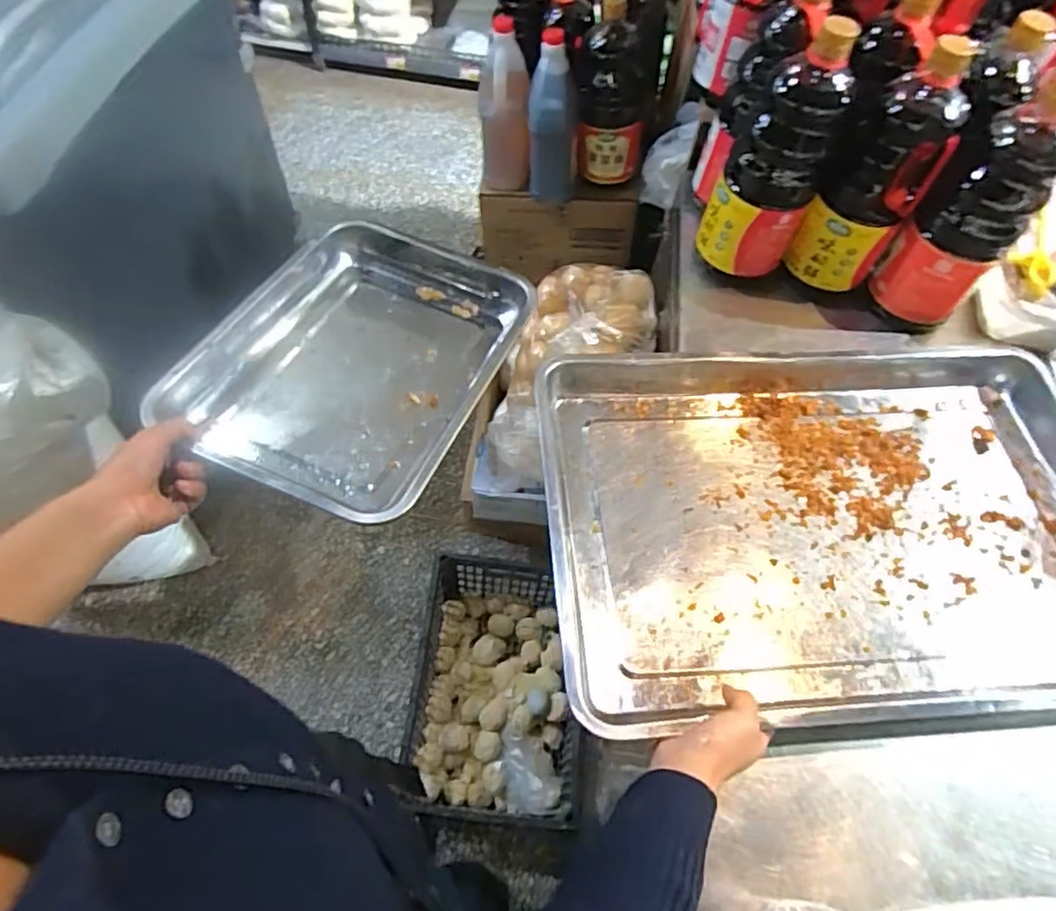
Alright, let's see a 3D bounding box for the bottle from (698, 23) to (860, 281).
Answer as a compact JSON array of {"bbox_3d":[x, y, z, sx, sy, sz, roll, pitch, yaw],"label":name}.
[{"bbox_3d":[0.282,-0.334,0.737,0.112,0.262,0.098,23,63,10],"label":"bottle"}]

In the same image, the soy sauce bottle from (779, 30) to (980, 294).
[{"bbox_3d":[0.399,-0.319,0.736,0.109,0.264,0.110,32,64,14],"label":"soy sauce bottle"}]

